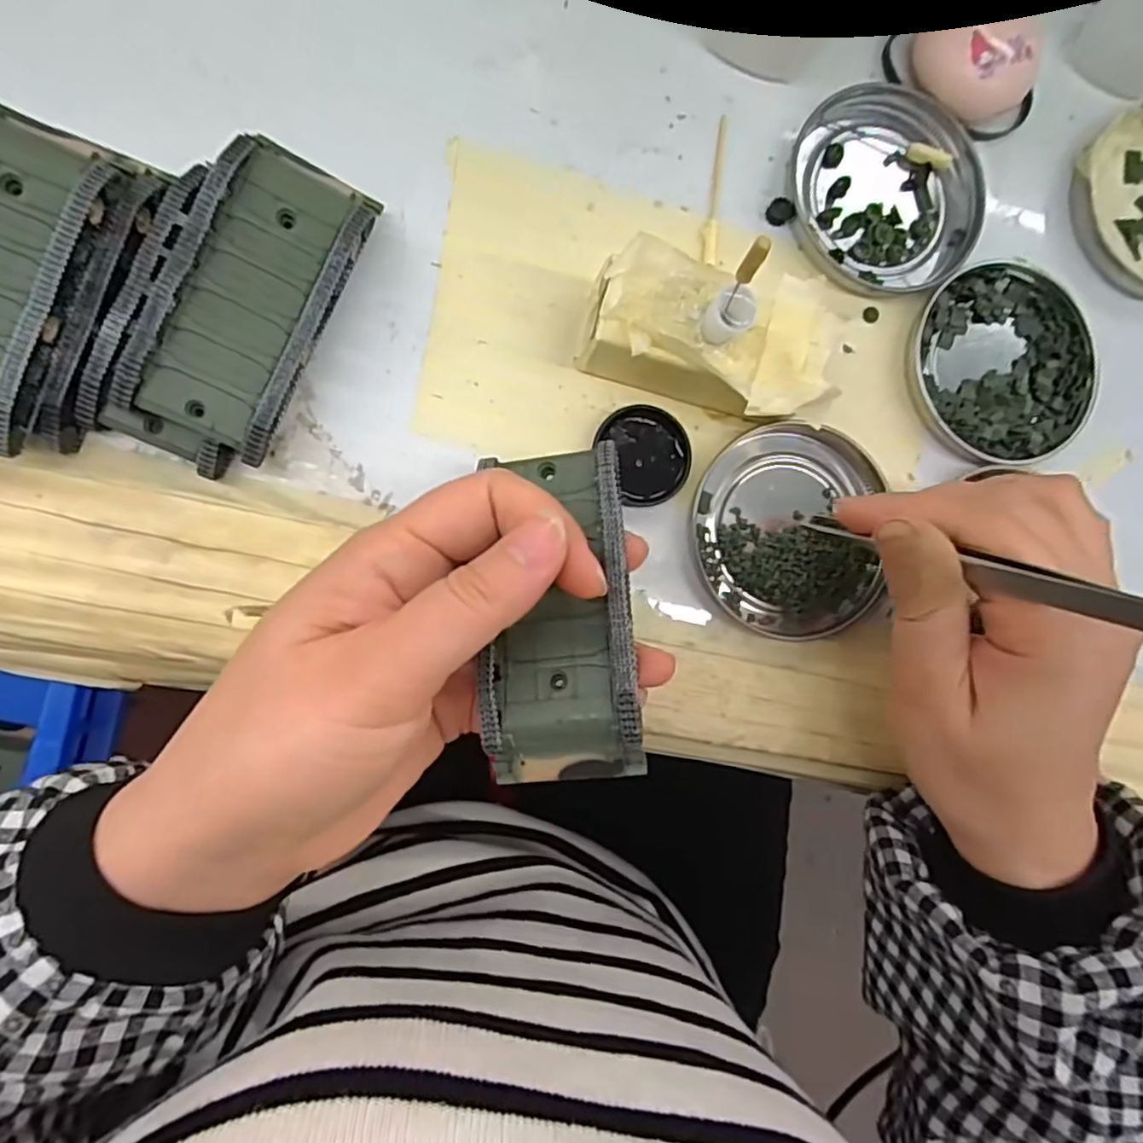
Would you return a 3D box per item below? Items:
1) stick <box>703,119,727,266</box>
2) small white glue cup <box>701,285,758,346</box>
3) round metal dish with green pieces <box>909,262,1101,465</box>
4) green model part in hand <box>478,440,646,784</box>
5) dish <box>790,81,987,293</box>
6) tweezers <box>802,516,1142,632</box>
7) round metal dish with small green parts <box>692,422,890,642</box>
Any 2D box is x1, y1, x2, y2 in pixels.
[{"bbox_3d":[0.055,-0.145,0.253,0.006,0.004,0.058,5,87,-9],"label":"stick"},{"bbox_3d":[0.049,-0.080,0.211,0.012,0.017,0.012,0,87,-9],"label":"small white glue cup"},{"bbox_3d":[0.172,-0.082,0.267,0.077,0.007,0.077,0,87,-9],"label":"round metal dish with green pieces"},{"bbox_3d":[-0.004,0.010,0.193,0.042,0.018,0.096,-5,75,7],"label":"green model part in hand"},{"bbox_3d":[0.124,-0.153,0.263,0.074,0.008,0.081,0,87,-9],"label":"dish"},{"bbox_3d":[0.116,-0.002,0.196,0.005,0.132,0.010,-37,115,-9],"label":"tweezers"},{"bbox_3d":[0.081,-0.016,0.252,0.068,0.008,0.079,3,87,-9],"label":"round metal dish with small green parts"}]

